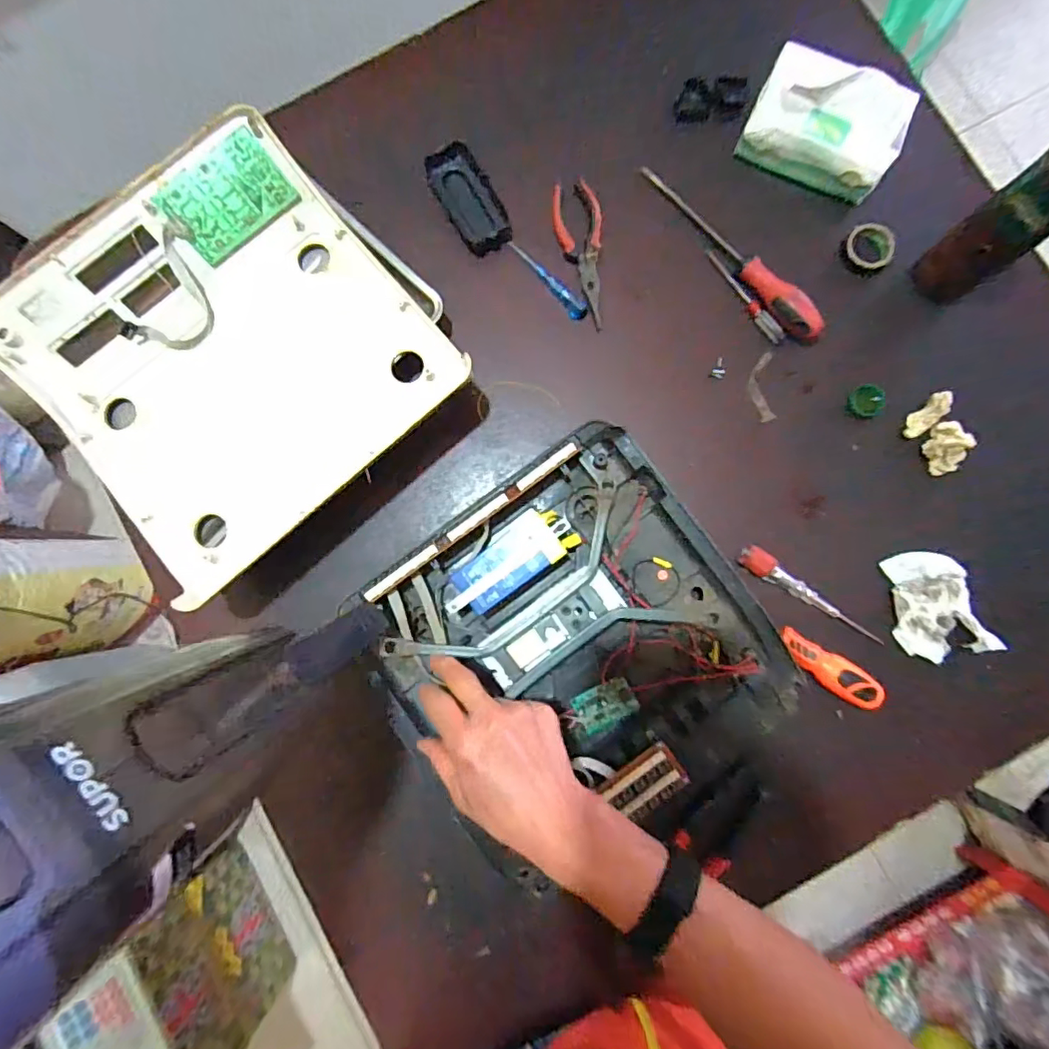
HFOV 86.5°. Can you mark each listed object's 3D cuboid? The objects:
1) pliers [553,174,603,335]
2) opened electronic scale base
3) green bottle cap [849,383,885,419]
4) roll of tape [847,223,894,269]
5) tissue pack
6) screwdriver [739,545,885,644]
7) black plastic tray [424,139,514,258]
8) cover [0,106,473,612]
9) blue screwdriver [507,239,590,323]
[{"bbox_3d":[0.057,-0.289,0.580,0.048,0.020,0.160,-3,85,2],"label":"pliers"},{"bbox_3d":[0.048,0.116,0.511,0.308,0.050,0.321,-37,85,-2],"label":"opened electronic scale base"},{"bbox_3d":[0.341,-0.122,0.556,0.032,0.018,0.033,0,85,2],"label":"green bottle cap"},{"bbox_3d":[0.354,-0.285,0.572,0.047,0.015,0.044,0,85,2],"label":"roll of tape"},{"bbox_3d":[0.303,-0.400,0.552,0.144,0.065,0.086,27,86,4],"label":"tissue pack"},{"bbox_3d":[0.279,0.069,0.539,0.153,0.020,0.023,32,87,4],"label":"screwdriver"},{"bbox_3d":[-0.059,-0.344,0.588,0.053,0.019,0.116,-31,85,-1],"label":"black plastic tray"},{"bbox_3d":[-0.273,-0.159,0.526,0.341,0.056,0.349,-40,85,-2],"label":"cover"},{"bbox_3d":[0.025,-0.259,0.584,0.017,0.014,0.113,-40,85,-2],"label":"blue screwdriver"}]

